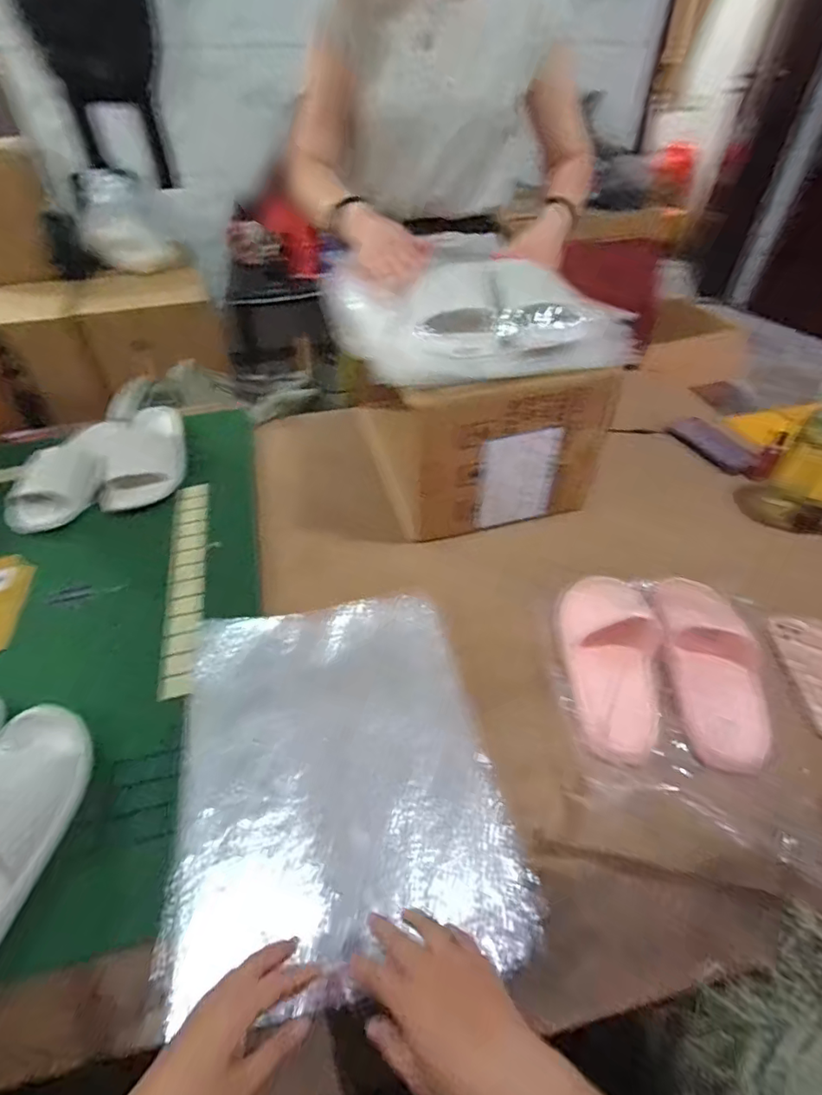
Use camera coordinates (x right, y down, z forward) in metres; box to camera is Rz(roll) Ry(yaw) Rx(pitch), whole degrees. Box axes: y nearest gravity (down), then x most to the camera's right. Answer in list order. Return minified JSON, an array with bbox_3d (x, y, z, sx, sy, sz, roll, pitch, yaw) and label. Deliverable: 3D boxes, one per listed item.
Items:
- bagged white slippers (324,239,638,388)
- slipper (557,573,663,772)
[{"bbox_3d":[0.086,-0.305,0.692,0.337,0.081,0.195,-14,47,-14],"label":"bagged white slippers"},{"bbox_3d":[0.238,0.122,0.623,0.105,0.054,0.246,4,45,4],"label":"slipper"}]

